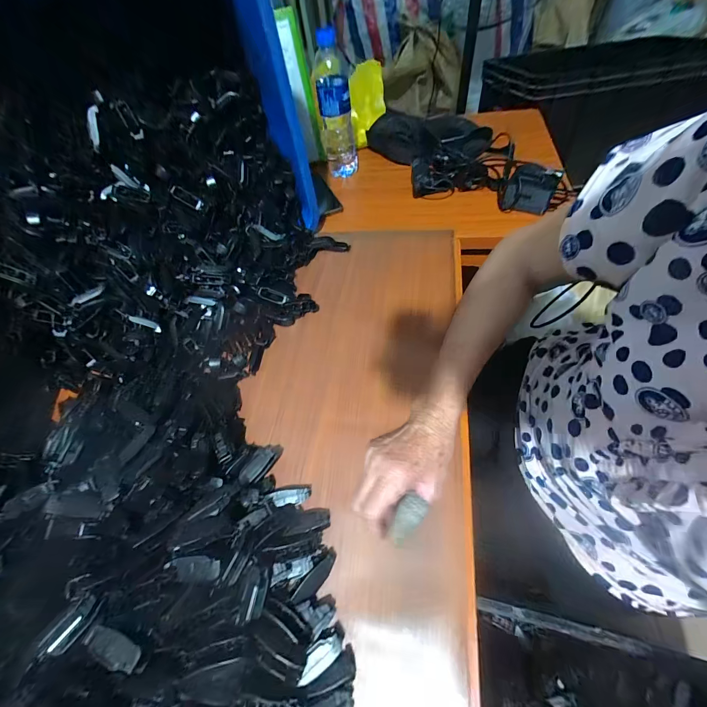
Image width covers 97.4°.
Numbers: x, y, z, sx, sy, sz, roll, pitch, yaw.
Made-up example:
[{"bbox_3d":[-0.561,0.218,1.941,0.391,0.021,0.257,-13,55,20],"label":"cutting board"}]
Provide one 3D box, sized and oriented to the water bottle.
[{"bbox_3d":[-0.035,-0.483,0.617,0.068,0.219,0.064,-5,56,2],"label":"water bottle"}]

